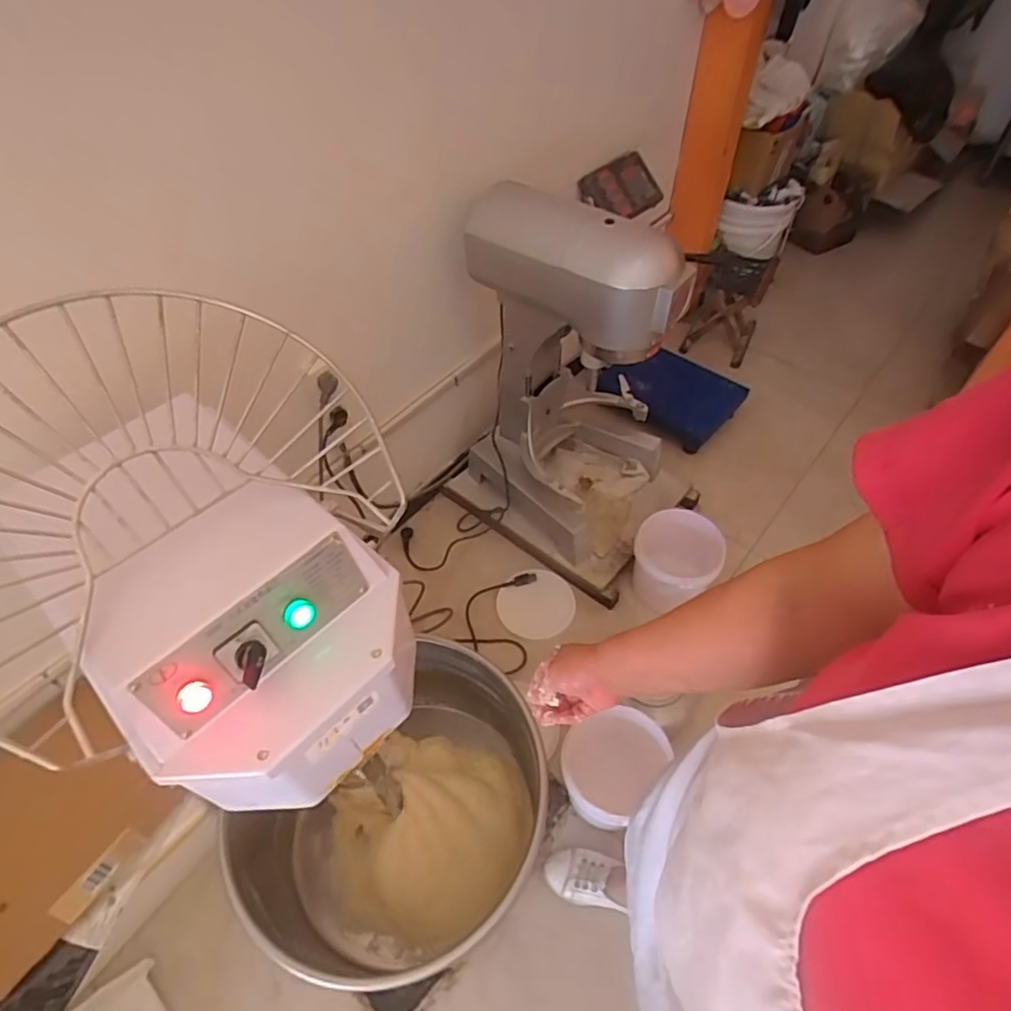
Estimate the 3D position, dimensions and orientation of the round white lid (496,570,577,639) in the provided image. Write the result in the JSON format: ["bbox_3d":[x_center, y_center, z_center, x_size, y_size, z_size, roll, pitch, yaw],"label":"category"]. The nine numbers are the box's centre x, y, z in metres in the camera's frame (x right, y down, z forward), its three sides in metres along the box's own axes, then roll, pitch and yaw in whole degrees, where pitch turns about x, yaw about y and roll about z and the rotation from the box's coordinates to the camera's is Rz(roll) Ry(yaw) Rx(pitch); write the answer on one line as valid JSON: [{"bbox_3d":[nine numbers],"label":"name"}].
[{"bbox_3d":[0.074,0.234,1.402,0.171,0.017,0.155,-35,66,-10],"label":"round white lid"}]

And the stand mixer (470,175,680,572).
[{"bbox_3d":[0.147,-0.262,1.243,0.384,0.718,0.293,36,60,27],"label":"stand mixer"}]

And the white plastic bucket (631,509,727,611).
[{"bbox_3d":[0.373,0.134,1.337,0.173,0.188,0.165,-1,51,1],"label":"white plastic bucket"}]

